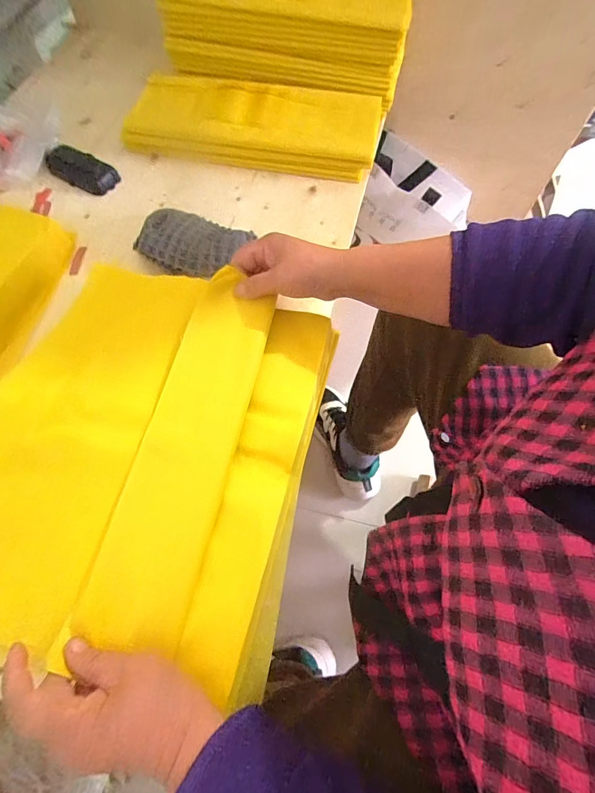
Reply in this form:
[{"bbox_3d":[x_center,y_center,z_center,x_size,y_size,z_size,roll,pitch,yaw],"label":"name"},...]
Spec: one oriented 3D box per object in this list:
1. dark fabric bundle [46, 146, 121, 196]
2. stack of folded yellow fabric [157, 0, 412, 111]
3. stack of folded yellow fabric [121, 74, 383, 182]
[{"bbox_3d":[-0.322,-0.338,0.561,0.106,0.034,0.047,25,68,11],"label":"dark fabric bundle"},{"bbox_3d":[-0.012,-0.590,0.594,0.371,0.113,0.167,18,66,8],"label":"stack of folded yellow fabric"},{"bbox_3d":[-0.062,-0.422,0.579,0.371,0.049,0.149,9,66,4],"label":"stack of folded yellow fabric"}]

